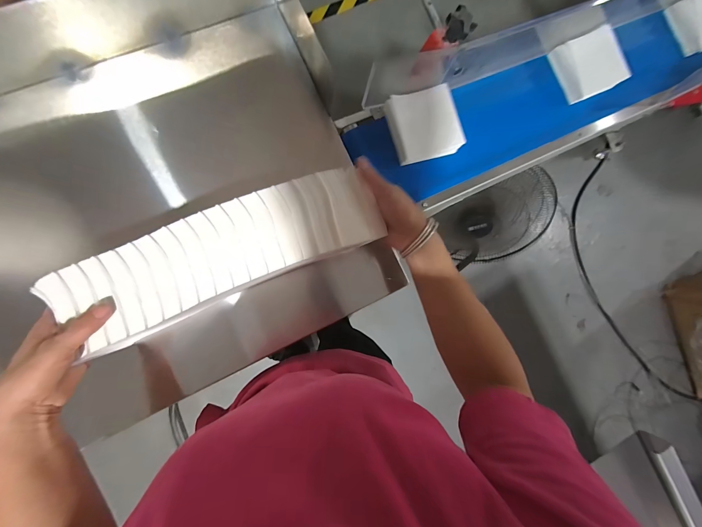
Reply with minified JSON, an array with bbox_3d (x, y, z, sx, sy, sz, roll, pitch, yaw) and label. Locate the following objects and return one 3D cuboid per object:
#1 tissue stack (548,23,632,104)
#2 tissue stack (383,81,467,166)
[{"bbox_3d":[0.431,-0.358,0.537,0.109,0.035,0.107,-24,90,-8],"label":"tissue stack"},{"bbox_3d":[0.124,-0.227,0.486,0.109,0.041,0.111,-16,89,-8],"label":"tissue stack"}]

